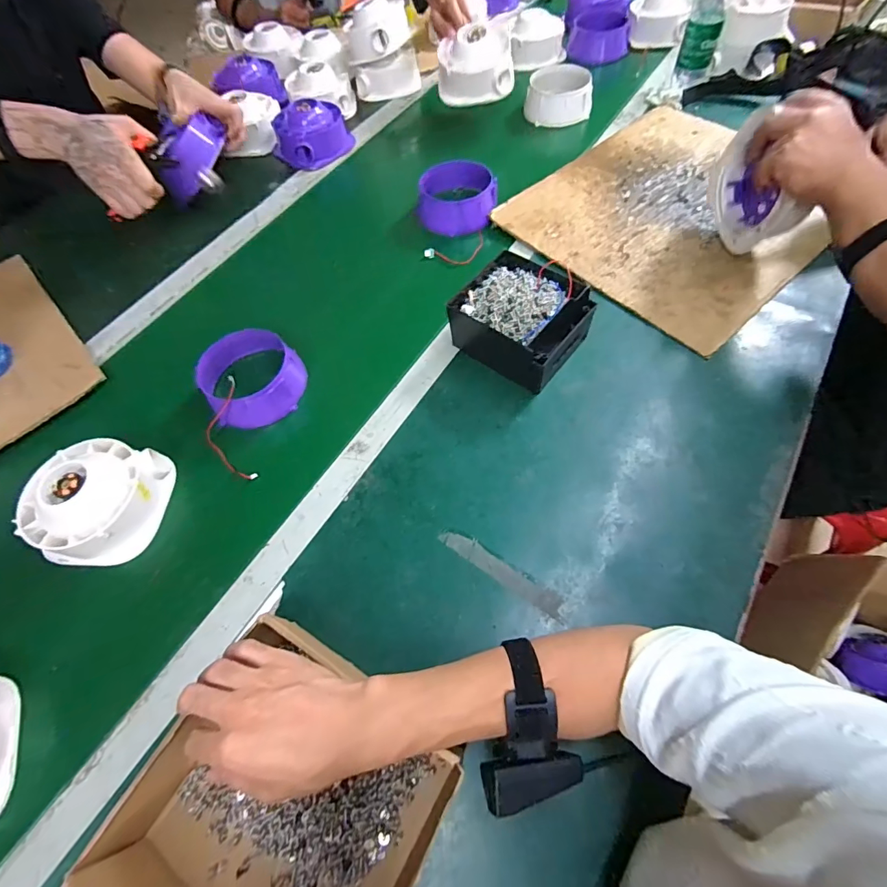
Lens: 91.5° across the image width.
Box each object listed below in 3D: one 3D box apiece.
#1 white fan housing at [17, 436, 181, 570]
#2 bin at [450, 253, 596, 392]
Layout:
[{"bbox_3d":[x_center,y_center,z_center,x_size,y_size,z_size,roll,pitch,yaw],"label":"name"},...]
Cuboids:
[{"bbox_3d":[-0.382,0.062,0.471,0.122,0.061,0.128,1,62,5],"label":"white fan housing"},{"bbox_3d":[0.094,-0.154,0.535,0.151,0.063,0.131,37,71,21],"label":"bin"}]

